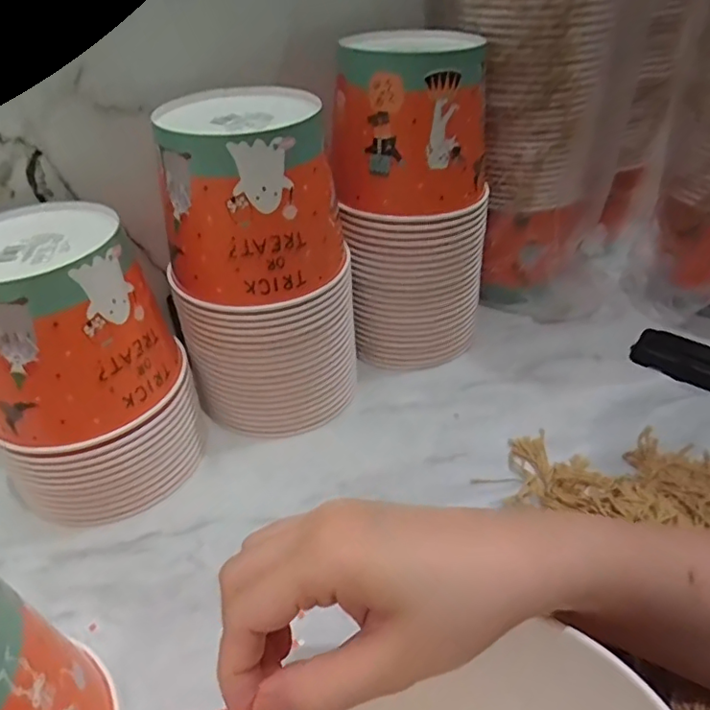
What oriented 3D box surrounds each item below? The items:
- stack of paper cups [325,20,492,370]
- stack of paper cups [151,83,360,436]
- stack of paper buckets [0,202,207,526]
[{"bbox_3d":[0.058,-0.137,0.564,0.140,0.303,0.134,11,39,17],"label":"stack of paper cups"},{"bbox_3d":[-0.078,-0.067,0.500,0.133,0.278,0.128,14,40,20],"label":"stack of paper cups"},{"bbox_3d":[-0.217,0.010,0.456,0.147,0.221,0.130,-28,44,-29],"label":"stack of paper buckets"}]

